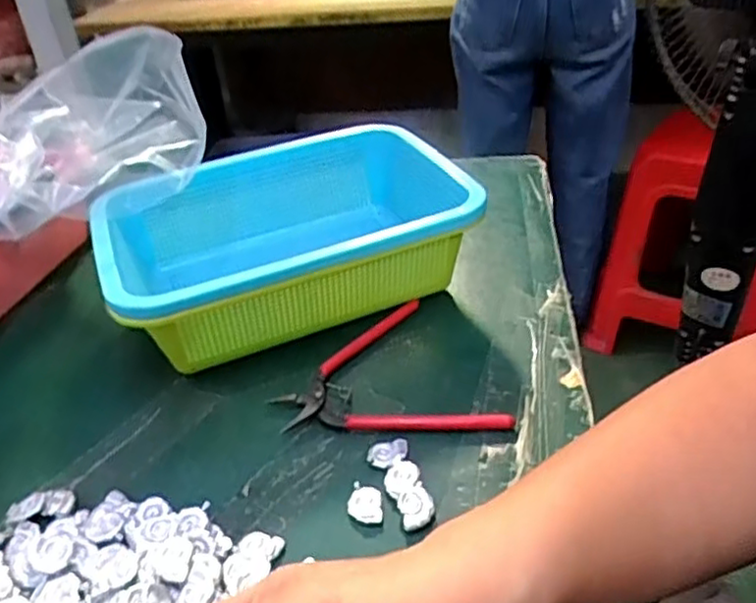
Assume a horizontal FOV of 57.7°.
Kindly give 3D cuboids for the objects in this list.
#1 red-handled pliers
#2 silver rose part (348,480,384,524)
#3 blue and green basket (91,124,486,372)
[{"bbox_3d":[-0.003,0.055,0.448,0.125,0.009,0.141,-18,36,-16],"label":"red-handled pliers"},{"bbox_3d":[-0.006,0.110,0.374,0.021,0.004,0.023,-4,35,3],"label":"silver rose part"},{"bbox_3d":[-0.071,-0.040,0.528,0.252,0.087,0.194,-19,37,-17],"label":"blue and green basket"}]

